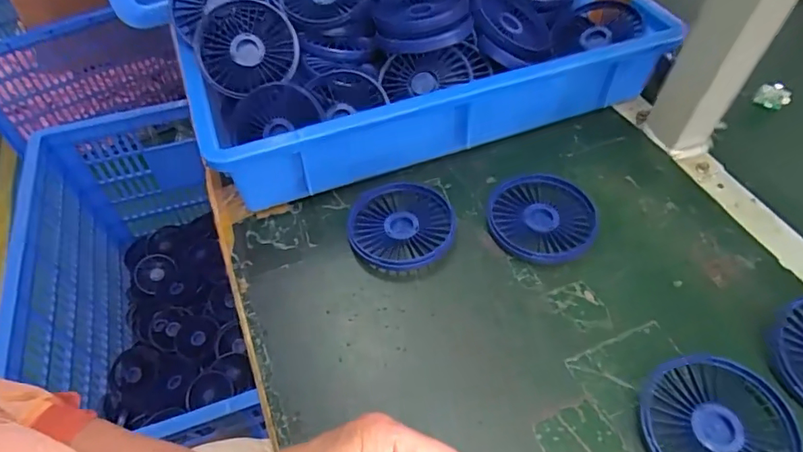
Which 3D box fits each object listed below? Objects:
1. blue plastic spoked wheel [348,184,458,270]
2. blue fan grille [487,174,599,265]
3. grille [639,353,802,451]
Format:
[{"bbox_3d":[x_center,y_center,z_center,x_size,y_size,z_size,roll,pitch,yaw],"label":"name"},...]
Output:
[{"bbox_3d":[0.000,-0.001,0.422,0.086,0.014,0.087,-2,52,3],"label":"blue plastic spoked wheel"},{"bbox_3d":[0.117,-0.006,0.418,0.086,0.015,0.083,-2,52,3],"label":"blue fan grille"},{"bbox_3d":[0.196,0.124,0.311,0.087,0.017,0.084,-2,52,3],"label":"grille"}]

